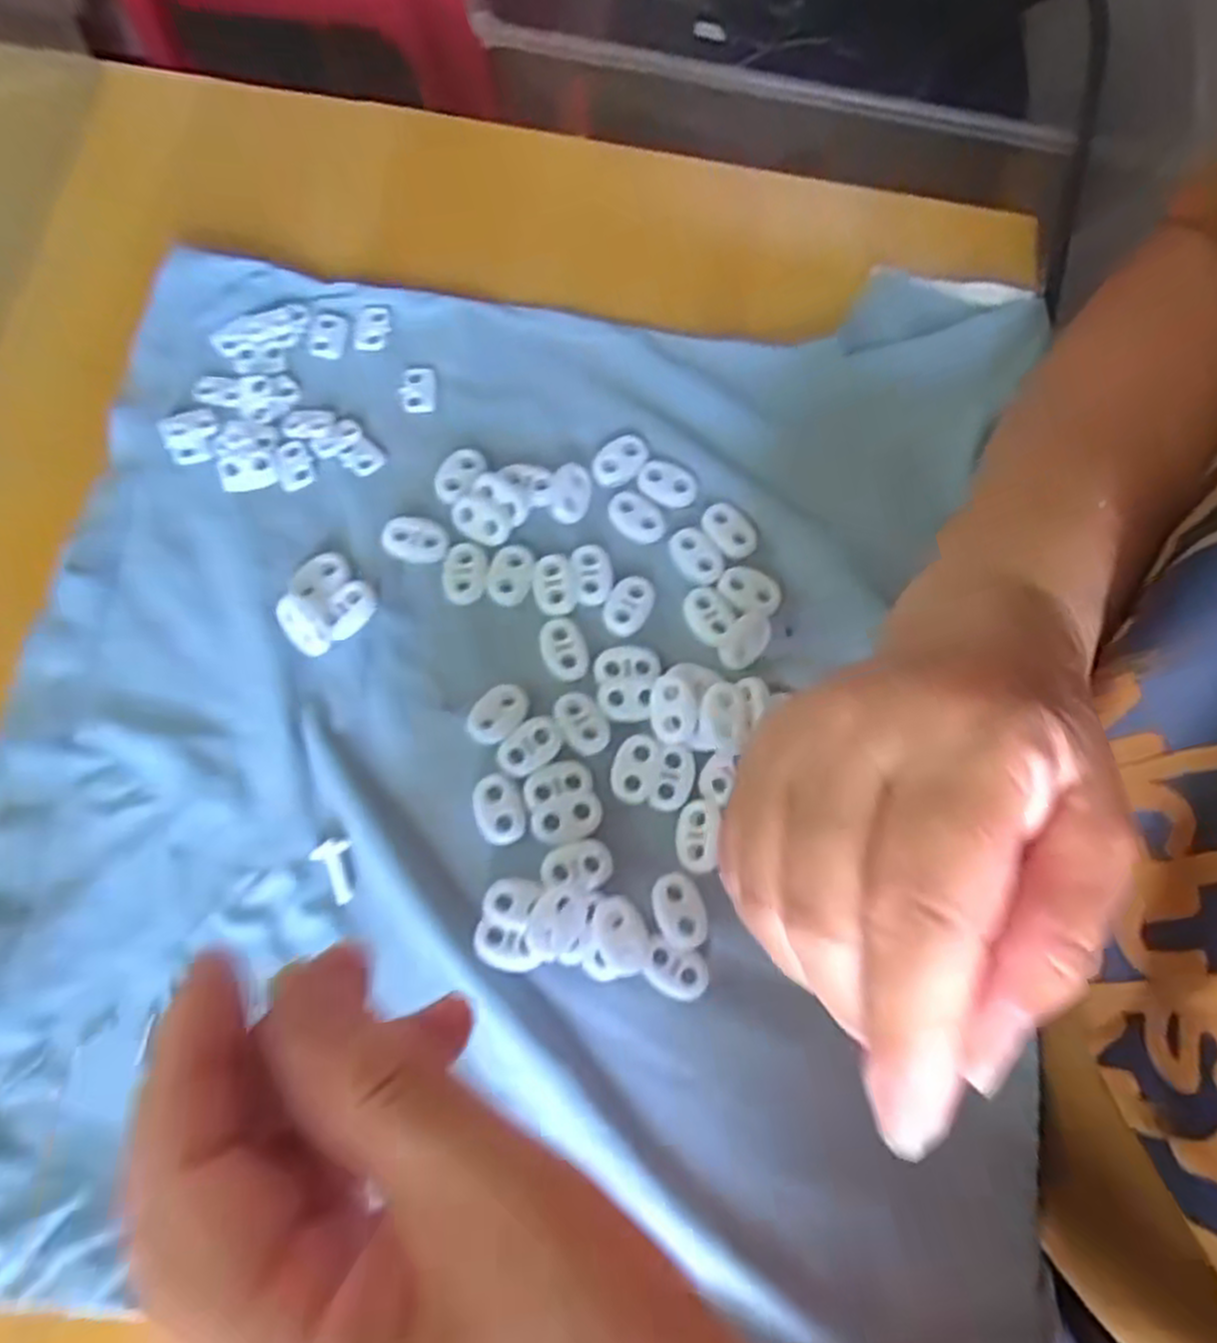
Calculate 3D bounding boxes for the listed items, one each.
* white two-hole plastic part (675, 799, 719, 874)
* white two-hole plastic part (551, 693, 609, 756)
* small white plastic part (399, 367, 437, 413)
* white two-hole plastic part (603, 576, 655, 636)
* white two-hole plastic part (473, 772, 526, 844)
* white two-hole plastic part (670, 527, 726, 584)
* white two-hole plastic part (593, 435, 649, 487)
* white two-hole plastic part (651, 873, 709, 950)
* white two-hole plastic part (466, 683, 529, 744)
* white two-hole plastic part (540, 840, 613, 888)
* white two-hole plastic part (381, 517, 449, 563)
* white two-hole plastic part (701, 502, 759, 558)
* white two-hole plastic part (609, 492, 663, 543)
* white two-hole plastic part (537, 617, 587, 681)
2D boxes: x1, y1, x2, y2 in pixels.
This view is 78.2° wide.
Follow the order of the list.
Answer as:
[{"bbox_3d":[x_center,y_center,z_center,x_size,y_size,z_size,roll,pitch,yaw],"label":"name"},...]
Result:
[{"bbox_3d":[0.028,0.052,0.237,0.012,0.004,0.022,5,74,-1],"label":"white two-hole plastic part"},{"bbox_3d":[-0.009,0.016,0.246,0.015,0.004,0.022,-37,78,-11],"label":"white two-hole plastic part"},{"bbox_3d":[-0.072,-0.108,0.284,0.014,0.004,0.018,-3,74,-3],"label":"small white plastic part"},{"bbox_3d":[0.007,-0.023,0.259,0.015,0.004,0.022,30,75,7],"label":"white two-hole plastic part"},{"bbox_3d":[-0.035,0.043,0.238,0.015,0.004,0.022,-10,74,-5],"label":"white two-hole plastic part"},{"bbox_3d":[0.031,-0.042,0.265,0.014,0.004,0.022,-31,77,-10],"label":"white two-hole plastic part"},{"bbox_3d":[0.004,-0.078,0.275,0.022,0.005,0.014,-36,78,-11],"label":"white two-hole plastic part"},{"bbox_3d":[0.022,0.073,0.230,0.015,0.005,0.021,-12,75,-5],"label":"white two-hole plastic part"},{"bbox_3d":[-0.037,0.013,0.246,0.022,0.004,0.015,-41,79,-12],"label":"white two-hole plastic part"},{"bbox_3d":[-0.010,0.060,0.233,0.022,0.004,0.014,-7,74,-4],"label":"white two-hole plastic part"},{"bbox_3d":[-0.068,-0.047,0.264,0.023,0.005,0.015,5,74,-1],"label":"white two-hole plastic part"},{"bbox_3d":[0.043,-0.052,0.269,0.014,0.004,0.023,-41,79,-12],"label":"white two-hole plastic part"},{"bbox_3d":[0.010,-0.057,0.269,0.022,0.004,0.016,36,76,8],"label":"white two-hole plastic part"},{"bbox_3d":[-0.015,-0.008,0.254,0.015,0.004,0.022,-22,76,-8],"label":"white two-hole plastic part"}]

